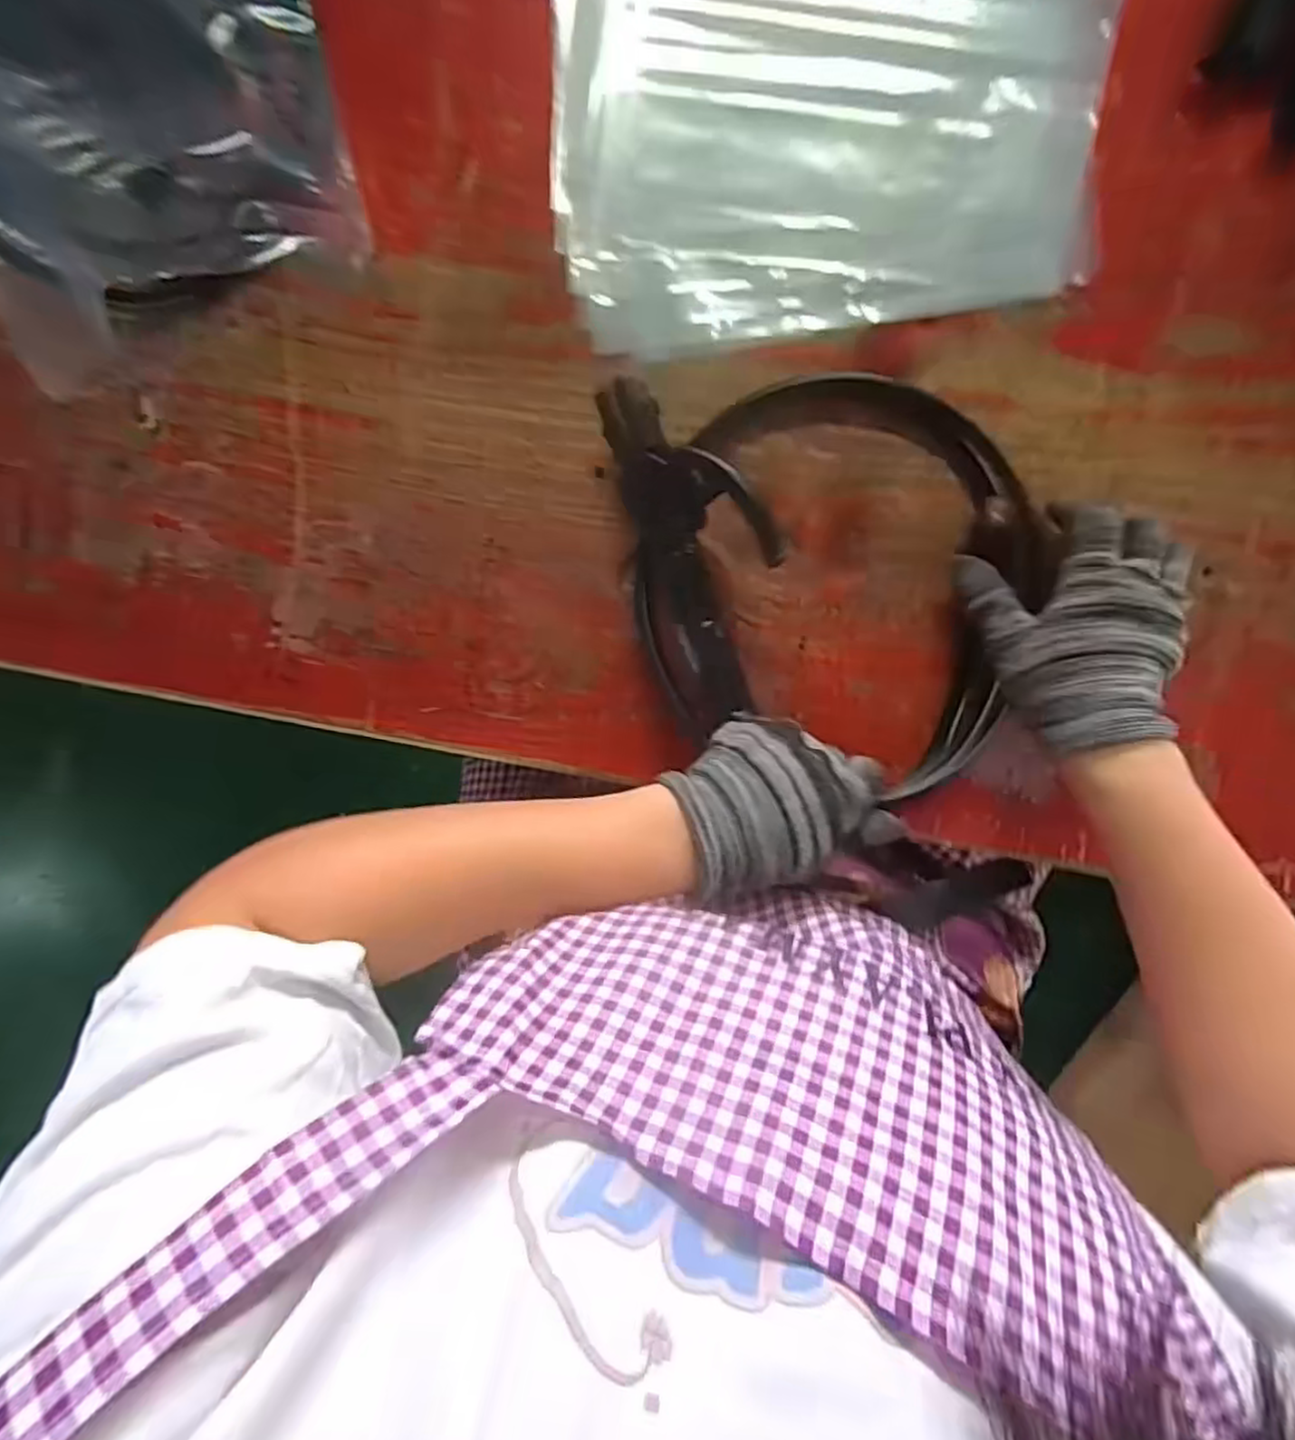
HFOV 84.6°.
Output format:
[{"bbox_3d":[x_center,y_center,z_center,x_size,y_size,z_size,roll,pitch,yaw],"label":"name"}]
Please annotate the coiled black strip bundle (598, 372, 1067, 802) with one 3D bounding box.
[{"bbox_3d":[0.101,-0.072,0.392,0.227,0.066,0.237,-2,97,6],"label":"coiled black strip bundle"}]

